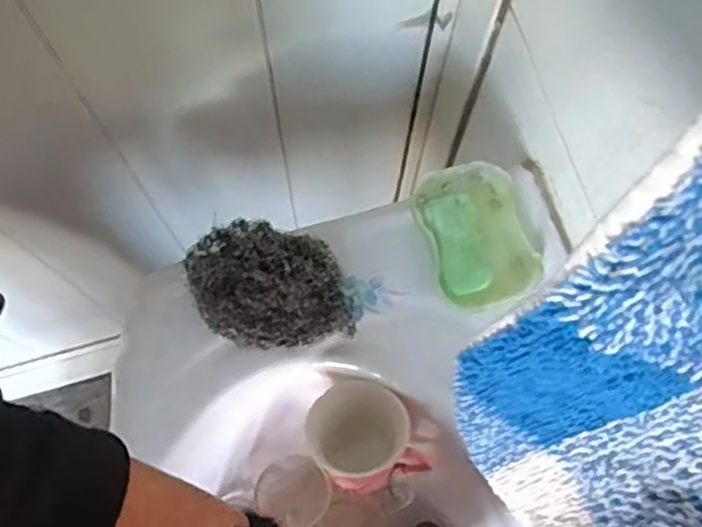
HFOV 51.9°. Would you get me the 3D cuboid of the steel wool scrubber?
[{"bbox_3d":[-0.059,0.013,0.502,0.101,0.028,0.094,0,73,-1],"label":"steel wool scrubber"}]

